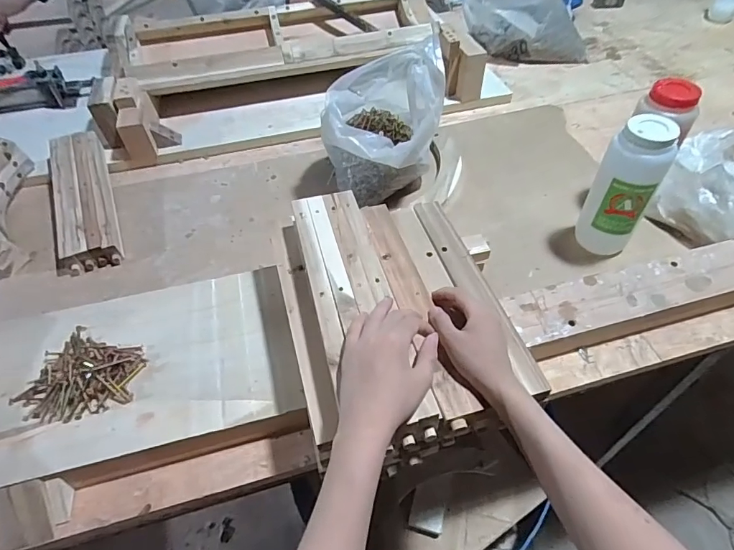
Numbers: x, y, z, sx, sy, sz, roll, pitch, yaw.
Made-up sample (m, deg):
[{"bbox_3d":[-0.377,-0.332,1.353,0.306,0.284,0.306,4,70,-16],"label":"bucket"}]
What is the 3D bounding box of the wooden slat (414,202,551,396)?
[{"bbox_3d":[0.132,0.007,0.568,0.041,0.016,0.324,-13,51,-9],"label":"wooden slat"}]

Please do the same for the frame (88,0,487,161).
[{"bbox_3d":[-0.192,-0.514,1.057,0.794,0.119,0.468,-12,51,-9],"label":"frame"}]

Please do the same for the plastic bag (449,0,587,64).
[{"bbox_3d":[0.392,-0.654,1.176,0.342,0.118,0.199,1,50,3],"label":"plastic bag"}]

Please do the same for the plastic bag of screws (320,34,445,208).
[{"bbox_3d":[0.029,-0.256,0.774,0.186,0.217,0.225,5,51,6],"label":"plastic bag of screws"}]

